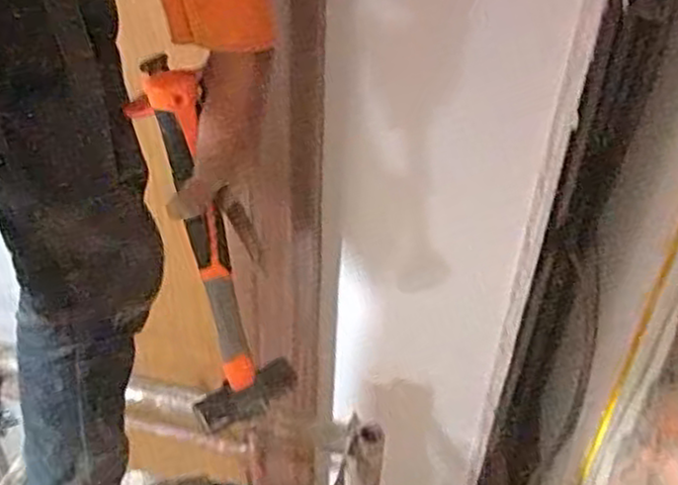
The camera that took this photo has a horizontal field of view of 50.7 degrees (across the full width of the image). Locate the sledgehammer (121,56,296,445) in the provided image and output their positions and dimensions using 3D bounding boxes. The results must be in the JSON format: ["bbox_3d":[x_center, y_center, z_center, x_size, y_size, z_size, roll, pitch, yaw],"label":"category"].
[{"bbox_3d":[-0.119,0.016,0.632,0.100,0.371,0.062,-23,38,-18],"label":"sledgehammer"}]

